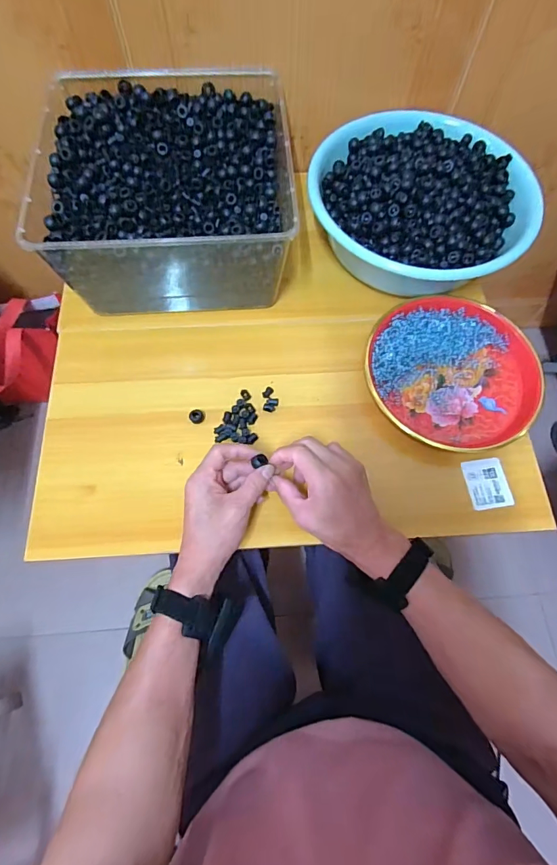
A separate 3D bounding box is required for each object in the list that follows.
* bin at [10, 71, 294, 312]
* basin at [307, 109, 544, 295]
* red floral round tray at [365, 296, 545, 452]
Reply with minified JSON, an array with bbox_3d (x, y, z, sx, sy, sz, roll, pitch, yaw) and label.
[{"bbox_3d":[-0.137,-0.311,0.559,0.291,0.133,0.275,-4,69,-3],"label":"bin"},{"bbox_3d":[0.187,-0.315,0.590,0.286,0.104,0.243,-3,69,-3],"label":"basin"},{"bbox_3d":[0.225,-0.080,0.547,0.219,0.030,0.202,1,69,-1],"label":"red floral round tray"}]

